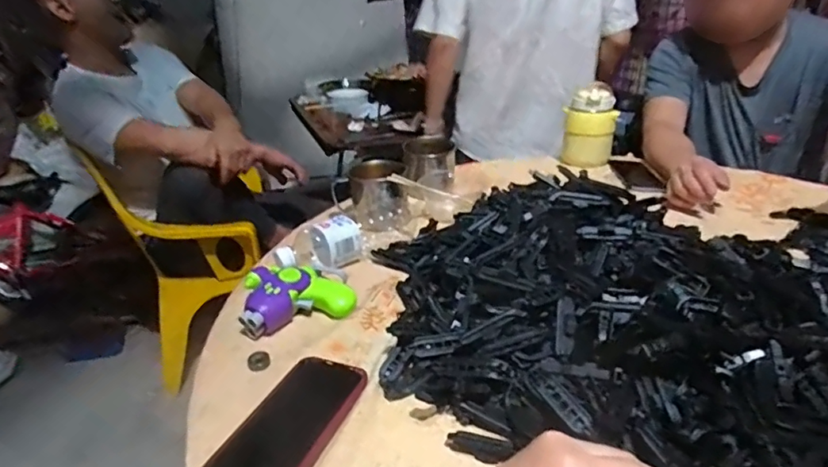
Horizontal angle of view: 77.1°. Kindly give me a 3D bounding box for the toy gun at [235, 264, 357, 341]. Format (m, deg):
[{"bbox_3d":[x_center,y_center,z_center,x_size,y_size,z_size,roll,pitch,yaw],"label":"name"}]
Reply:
[{"bbox_3d":[-0.141,0.072,0.613,0.129,0.048,0.078,-14,28,-21],"label":"toy gun"}]

